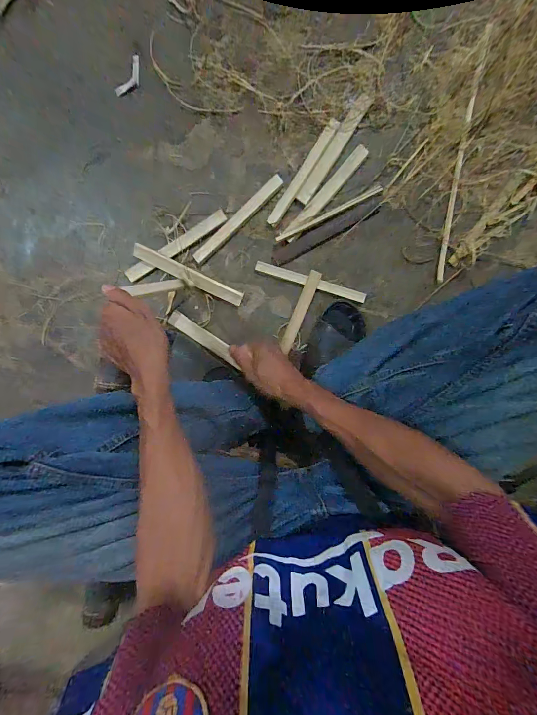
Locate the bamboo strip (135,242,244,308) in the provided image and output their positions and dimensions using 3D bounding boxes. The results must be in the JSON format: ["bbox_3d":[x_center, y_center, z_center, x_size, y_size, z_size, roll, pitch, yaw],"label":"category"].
[{"bbox_3d":[-0.153,-0.158,0.609,0.218,0.009,0.027,25,99,-7],"label":"bamboo strip"}]

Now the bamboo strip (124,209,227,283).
[{"bbox_3d":[-0.179,-0.214,0.607,0.221,0.012,0.027,-31,97,5],"label":"bamboo strip"}]

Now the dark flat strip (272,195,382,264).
[{"bbox_3d":[0.112,-0.246,0.607,0.227,0.004,0.033,-26,97,4],"label":"dark flat strip"}]

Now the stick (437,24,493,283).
[{"bbox_3d":[0.359,-0.363,0.586,0.017,0.011,0.430,6,98,0],"label":"stick"}]

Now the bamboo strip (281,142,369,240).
[{"bbox_3d":[0.108,-0.309,0.595,0.028,0.004,0.213,42,97,-5],"label":"bamboo strip"}]

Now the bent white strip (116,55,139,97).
[{"bbox_3d":[-0.251,-0.512,0.573,0.025,0.013,0.078,27,98,-3],"label":"bent white strip"}]

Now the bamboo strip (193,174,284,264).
[{"bbox_3d":[-0.059,-0.265,0.603,0.220,0.008,0.022,-43,96,6],"label":"bamboo strip"}]

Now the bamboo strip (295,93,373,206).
[{"bbox_3d":[0.122,-0.388,0.590,0.029,0.006,0.213,32,97,-4],"label":"bamboo strip"}]

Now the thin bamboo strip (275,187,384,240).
[{"bbox_3d":[0.114,-0.271,0.591,0.212,0.004,0.011,-25,97,4],"label":"thin bamboo strip"}]

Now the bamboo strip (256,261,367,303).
[{"bbox_3d":[0.084,-0.148,0.618,0.221,0.008,0.019,17,98,-2],"label":"bamboo strip"}]

